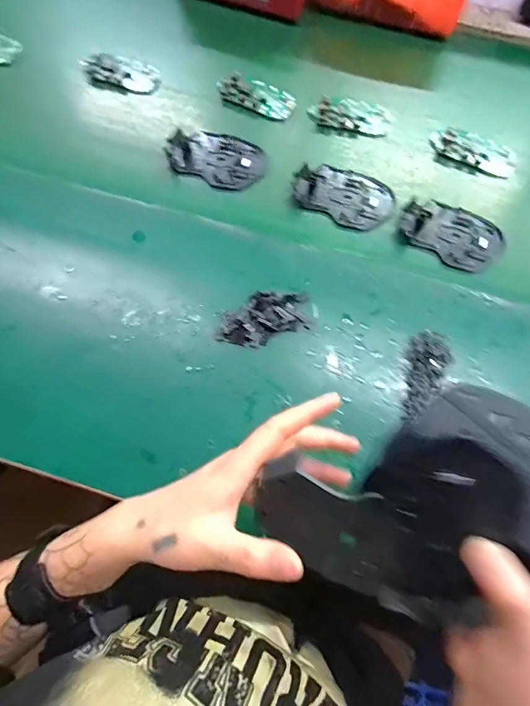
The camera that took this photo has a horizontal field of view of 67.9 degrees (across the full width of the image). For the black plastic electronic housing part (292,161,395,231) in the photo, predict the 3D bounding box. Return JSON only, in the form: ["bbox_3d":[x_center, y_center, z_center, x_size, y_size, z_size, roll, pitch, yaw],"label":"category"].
[{"bbox_3d":[0.090,-0.183,0.452,0.112,0.008,0.071,27,73,6],"label":"black plastic electronic housing part"}]

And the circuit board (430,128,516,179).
[{"bbox_3d":[0.252,-0.245,0.477,0.100,0.015,0.044,23,72,4],"label":"circuit board"}]

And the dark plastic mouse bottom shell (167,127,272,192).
[{"bbox_3d":[-0.056,-0.234,0.470,0.116,0.015,0.072,22,72,4],"label":"dark plastic mouse bottom shell"}]

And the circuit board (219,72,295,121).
[{"bbox_3d":[-0.008,-0.326,0.496,0.096,0.013,0.051,25,72,5],"label":"circuit board"}]

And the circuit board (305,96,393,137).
[{"bbox_3d":[0.107,-0.296,0.489,0.100,0.008,0.054,13,72,1],"label":"circuit board"}]

